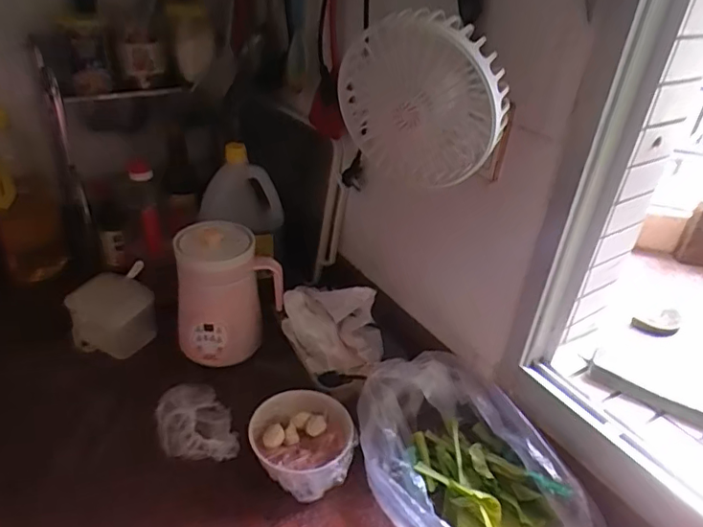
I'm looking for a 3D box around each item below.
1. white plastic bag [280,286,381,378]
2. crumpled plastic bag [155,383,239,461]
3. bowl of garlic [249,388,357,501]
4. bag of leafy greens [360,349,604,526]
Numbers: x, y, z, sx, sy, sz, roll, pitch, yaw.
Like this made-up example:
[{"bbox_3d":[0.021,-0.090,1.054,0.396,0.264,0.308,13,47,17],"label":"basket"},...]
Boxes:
[{"bbox_3d":[-0.032,0.088,0.767,0.146,0.113,0.085,13,34,11],"label":"white plastic bag"},{"bbox_3d":[-0.198,0.200,0.689,0.088,0.039,0.112,-8,35,-20],"label":"crumpled plastic bag"},{"bbox_3d":[-0.057,0.221,0.669,0.122,0.060,0.119,4,33,-3],"label":"bowl of garlic"},{"bbox_3d":[0.131,0.241,0.615,0.169,0.116,0.292,-15,38,-28],"label":"bag of leafy greens"}]

